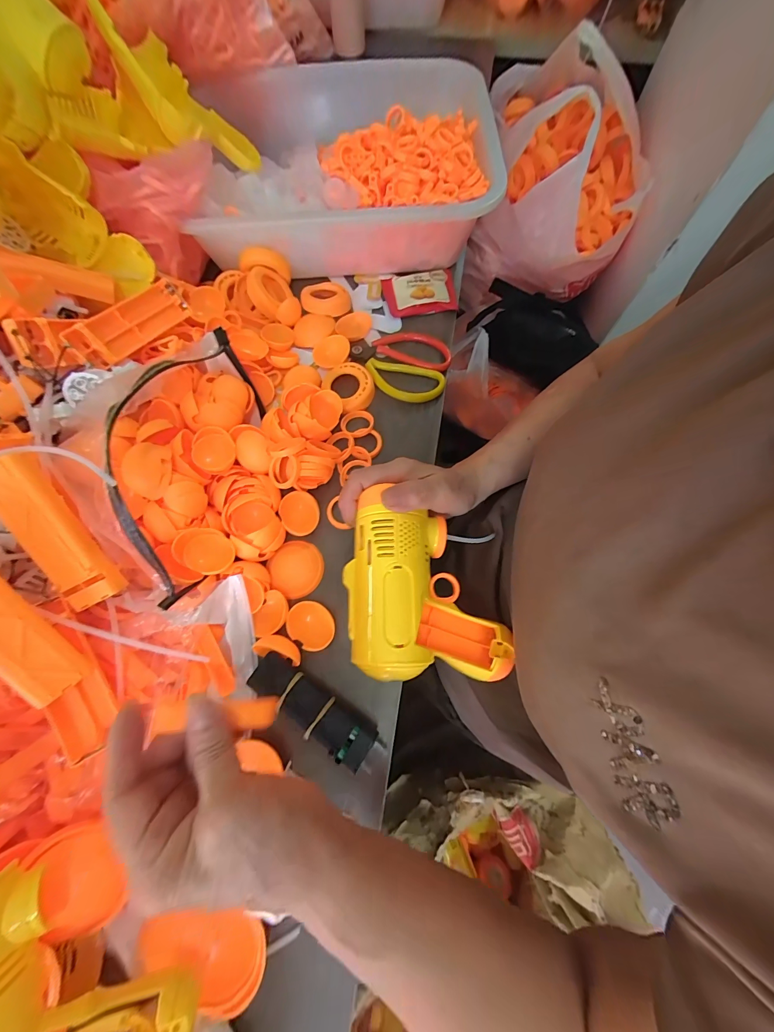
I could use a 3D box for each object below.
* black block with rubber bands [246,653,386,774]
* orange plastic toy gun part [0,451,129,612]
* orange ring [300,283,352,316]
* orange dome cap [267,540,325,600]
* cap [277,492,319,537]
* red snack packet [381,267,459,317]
[{"bbox_3d":[-0.058,0.152,0.274,0.112,0.019,0.032,31,75,11],"label":"black block with rubber bands"},{"bbox_3d":[-0.229,0.012,0.237,0.036,0.012,0.109,-28,104,-8],"label":"orange plastic toy gun part"},{"bbox_3d":[-0.074,-0.261,0.415,0.055,0.016,0.055,0,71,1],"label":"orange ring"},{"bbox_3d":[-0.084,0.048,0.319,0.046,0.012,0.050,0,71,1],"label":"orange dome cap"},{"bbox_3d":[-0.083,-0.003,0.329,0.036,0.011,0.043,-12,75,-27],"label":"cap"},{"bbox_3d":[0.041,-0.280,0.427,0.086,0.014,0.063,-8,71,-1],"label":"red snack packet"}]

